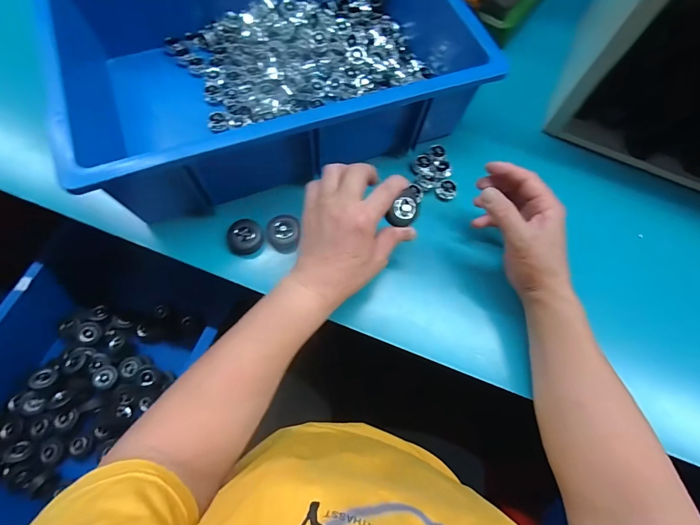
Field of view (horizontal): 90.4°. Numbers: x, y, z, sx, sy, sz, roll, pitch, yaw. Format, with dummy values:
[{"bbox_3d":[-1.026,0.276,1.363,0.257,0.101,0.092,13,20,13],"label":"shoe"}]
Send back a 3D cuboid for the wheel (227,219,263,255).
[{"bbox_3d":[-0.117,-0.029,0.387,0.036,0.014,0.037,1,71,-2],"label":"wheel"}]

